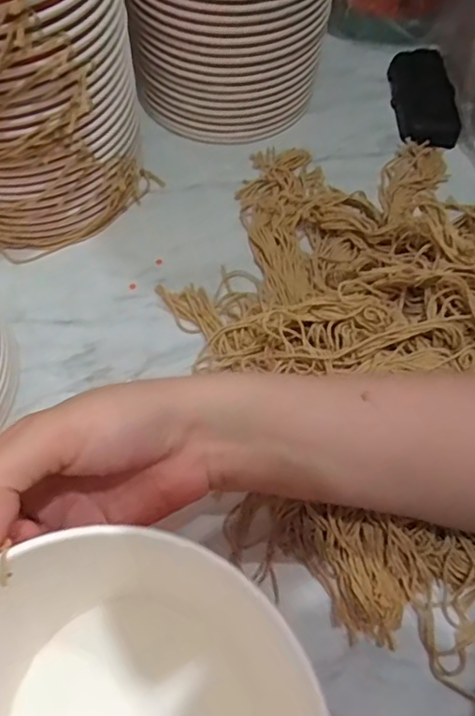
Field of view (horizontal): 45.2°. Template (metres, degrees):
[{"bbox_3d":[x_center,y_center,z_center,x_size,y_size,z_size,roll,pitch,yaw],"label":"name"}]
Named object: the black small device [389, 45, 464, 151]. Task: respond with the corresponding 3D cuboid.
[{"bbox_3d":[0.170,-0.239,0.522,0.048,0.024,0.107,-2,64,-4],"label":"black small device"}]

